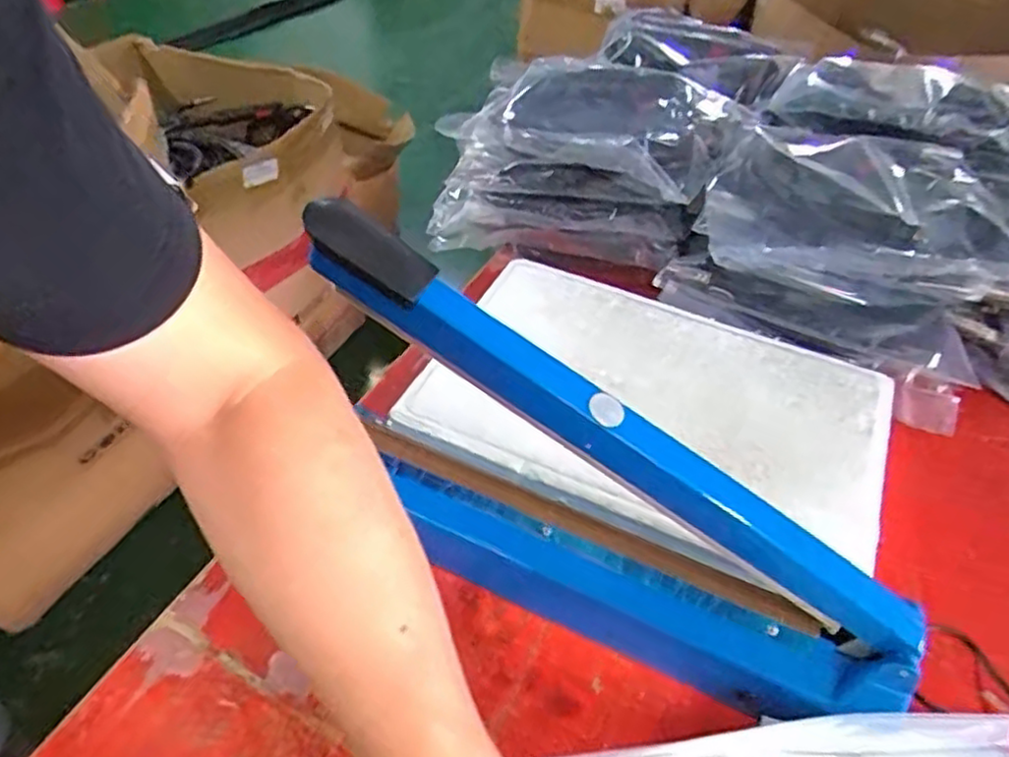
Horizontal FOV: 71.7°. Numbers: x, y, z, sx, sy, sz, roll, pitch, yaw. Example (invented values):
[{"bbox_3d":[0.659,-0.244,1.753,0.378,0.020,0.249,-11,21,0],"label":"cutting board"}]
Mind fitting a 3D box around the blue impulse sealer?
[{"bbox_3d":[0.068,0.074,0.477,0.440,0.280,0.082,25,49,21],"label":"blue impulse sealer"}]

